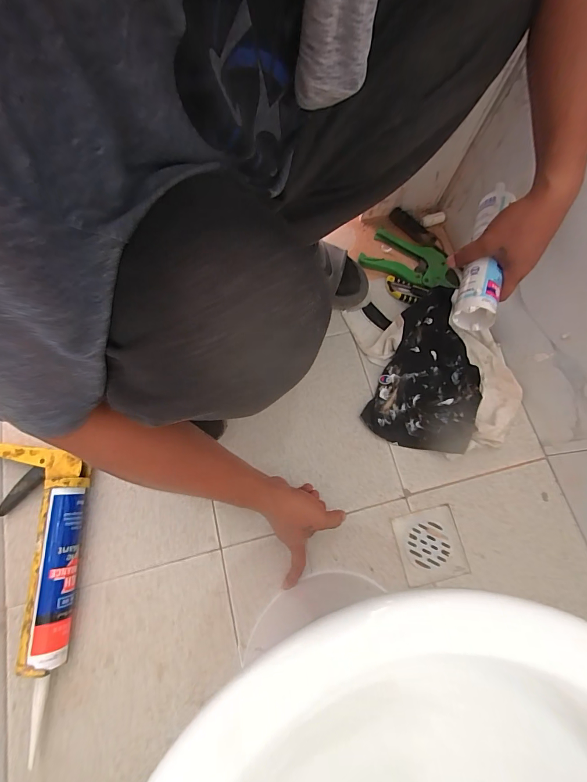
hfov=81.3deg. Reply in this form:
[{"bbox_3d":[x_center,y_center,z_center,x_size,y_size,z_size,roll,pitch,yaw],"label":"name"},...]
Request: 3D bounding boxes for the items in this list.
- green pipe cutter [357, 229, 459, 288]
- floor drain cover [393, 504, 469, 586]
[{"bbox_3d":[0.229,-0.251,0.660,0.184,0.026,0.088,28,76,9],"label":"green pipe cutter"},{"bbox_3d":[0.210,0.238,0.529,0.097,0.008,0.099,-11,74,-2],"label":"floor drain cover"}]

